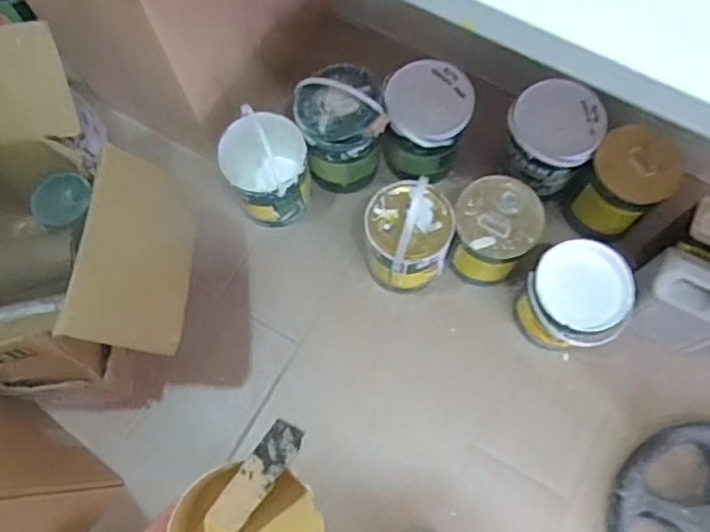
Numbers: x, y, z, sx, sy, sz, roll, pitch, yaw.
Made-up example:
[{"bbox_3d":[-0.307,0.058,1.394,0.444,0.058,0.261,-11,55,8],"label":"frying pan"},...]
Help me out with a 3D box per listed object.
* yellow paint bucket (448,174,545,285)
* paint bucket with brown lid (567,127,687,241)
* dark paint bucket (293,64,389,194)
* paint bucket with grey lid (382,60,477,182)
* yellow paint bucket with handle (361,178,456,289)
[{"bbox_3d":[0.264,-0.059,1.191,0.158,0.173,0.176,16,74,7],"label":"yellow paint bucket"},{"bbox_3d":[0.527,-0.166,1.209,0.162,0.170,0.156,-35,75,-8],"label":"paint bucket with brown lid"},{"bbox_3d":[-0.030,-0.285,1.264,0.170,0.265,0.179,-19,73,-5],"label":"dark paint bucket"},{"bbox_3d":[0.146,-0.293,1.268,0.172,0.201,0.176,-1,73,2],"label":"paint bucket with grey lid"},{"bbox_3d":[0.102,-0.056,1.176,0.164,0.210,0.157,-1,73,2],"label":"yellow paint bucket with handle"}]

